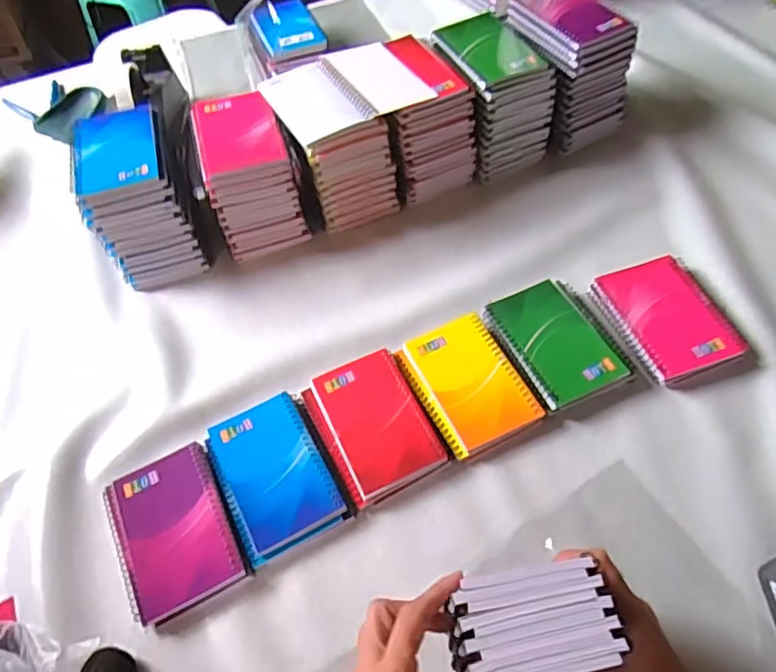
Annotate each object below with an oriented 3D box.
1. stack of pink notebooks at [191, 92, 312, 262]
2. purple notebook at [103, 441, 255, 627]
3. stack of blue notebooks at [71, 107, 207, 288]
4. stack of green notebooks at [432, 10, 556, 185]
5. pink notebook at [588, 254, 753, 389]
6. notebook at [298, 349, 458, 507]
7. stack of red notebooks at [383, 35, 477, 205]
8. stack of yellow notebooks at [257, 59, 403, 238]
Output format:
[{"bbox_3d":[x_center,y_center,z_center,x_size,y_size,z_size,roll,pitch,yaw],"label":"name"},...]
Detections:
[{"bbox_3d":[-0.159,-0.188,0.686,0.089,0.123,0.139,-16,56,-7],"label":"stack of pink notebooks"},{"bbox_3d":[-0.184,0.166,0.508,0.095,0.013,0.132,-25,58,-13],"label":"purple notebook"},{"bbox_3d":[-0.279,-0.157,0.669,0.099,0.125,0.154,-18,56,-9],"label":"stack of blue notebooks"},{"bbox_3d":[0.126,-0.299,0.732,0.105,0.127,0.141,-20,57,-10],"label":"stack of green notebooks"},{"bbox_3d":[0.285,-0.020,0.591,0.114,0.024,0.137,-17,56,-8],"label":"pink notebook"},{"bbox_3d":[-0.013,0.081,0.554,0.095,0.011,0.135,-24,57,-12],"label":"notebook"},{"bbox_3d":[0.034,-0.265,0.719,0.098,0.125,0.136,-20,56,-10],"label":"stack of red notebooks"},{"bbox_3d":[-0.066,-0.219,0.695,0.097,0.138,0.129,-27,58,-14],"label":"stack of yellow notebooks"}]

